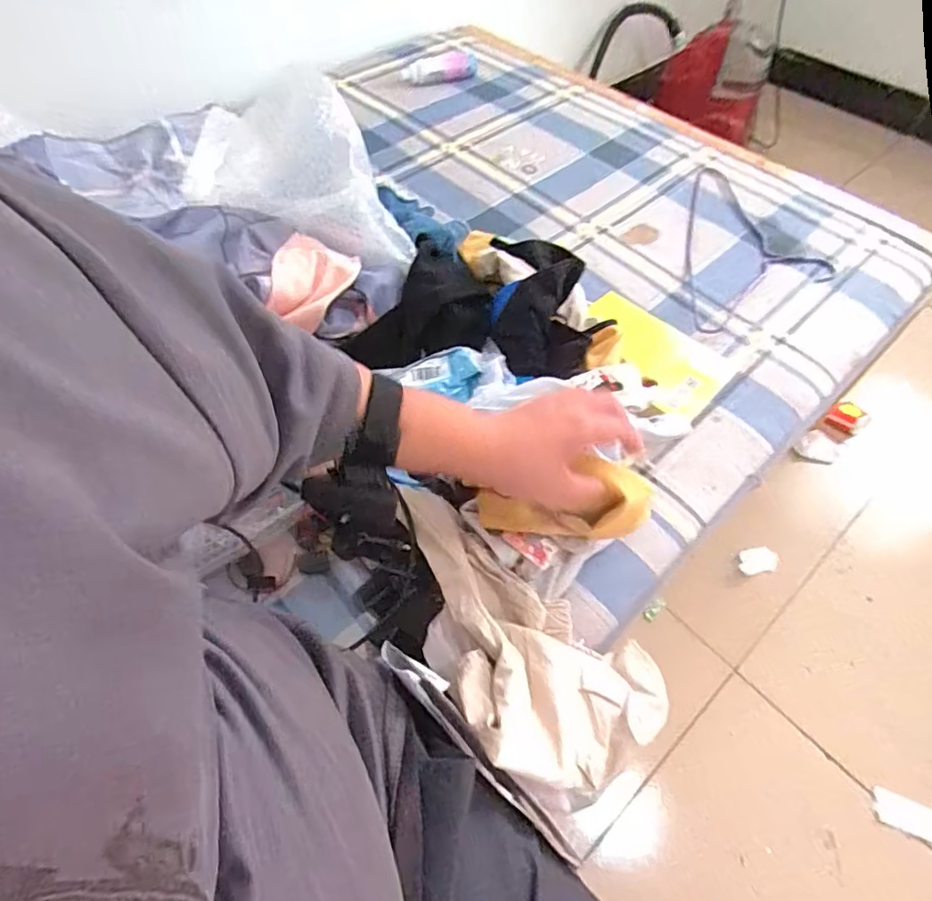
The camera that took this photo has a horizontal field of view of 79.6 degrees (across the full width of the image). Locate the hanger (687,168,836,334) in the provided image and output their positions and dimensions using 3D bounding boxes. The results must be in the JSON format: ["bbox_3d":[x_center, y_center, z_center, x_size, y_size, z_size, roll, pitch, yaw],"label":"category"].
[{"bbox_3d":[0.469,-0.319,0.889,0.221,0.007,0.428,13,57,8],"label":"hanger"}]

